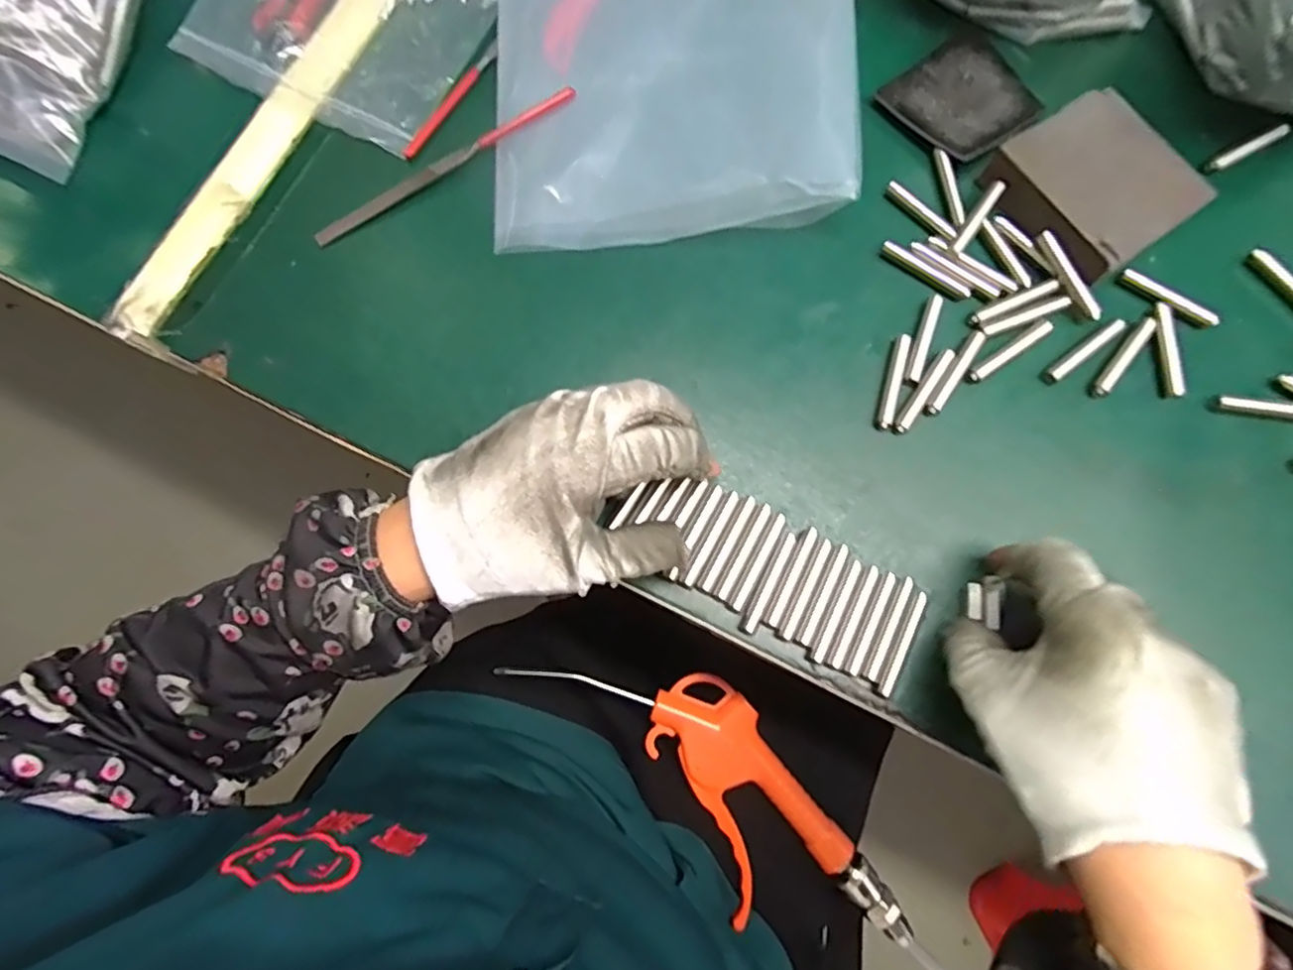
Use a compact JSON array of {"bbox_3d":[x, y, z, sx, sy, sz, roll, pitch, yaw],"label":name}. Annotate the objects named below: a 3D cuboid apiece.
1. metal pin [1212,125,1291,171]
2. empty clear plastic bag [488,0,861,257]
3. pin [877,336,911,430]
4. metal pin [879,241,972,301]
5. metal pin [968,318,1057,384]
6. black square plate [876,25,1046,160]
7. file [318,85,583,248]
[{"bbox_3d":[0.317,-0.178,0.325,0.044,0.007,0.007,-29,79,-5],"label":"metal pin"},{"bbox_3d":[0.012,-0.265,0.330,0.193,0.034,0.291,0,78,1],"label":"empty clear plastic bag"},{"bbox_3d":[0.120,-0.051,0.299,0.007,0.005,0.049,16,79,4],"label":"pin"},{"bbox_3d":[0.141,-0.108,0.310,0.048,0.004,0.008,36,81,8],"label":"metal pin"},{"bbox_3d":[0.178,-0.066,0.300,0.050,0.004,0.008,-34,80,-6],"label":"metal pin"},{"bbox_3d":[0.172,-0.209,0.332,0.075,0.008,0.065,-41,80,-7],"label":"black square plate"},{"bbox_3d":[-0.107,-0.171,0.328,0.155,0.011,0.009,-31,79,-6],"label":"file"}]

